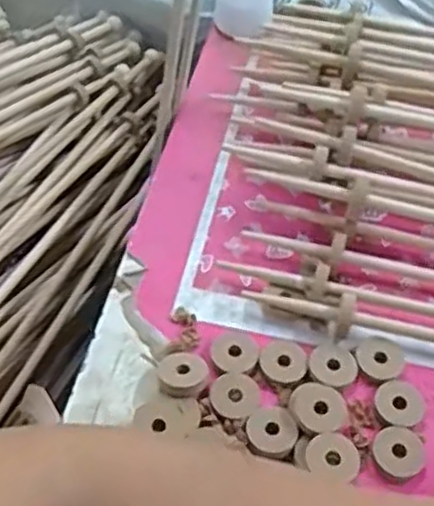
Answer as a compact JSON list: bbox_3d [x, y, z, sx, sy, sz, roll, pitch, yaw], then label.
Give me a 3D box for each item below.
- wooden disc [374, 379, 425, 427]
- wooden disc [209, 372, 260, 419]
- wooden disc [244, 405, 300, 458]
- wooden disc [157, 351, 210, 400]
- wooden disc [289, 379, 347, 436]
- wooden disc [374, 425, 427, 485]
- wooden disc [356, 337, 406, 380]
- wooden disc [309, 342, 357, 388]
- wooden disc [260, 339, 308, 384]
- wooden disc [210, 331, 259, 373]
[{"bbox_3d":[0.129,0.106,0.493,0.032,0.007,0.033,1,54,-1],"label":"wooden disc"},{"bbox_3d":[0.013,0.100,0.491,0.034,0.004,0.033,1,54,-1],"label":"wooden disc"},{"bbox_3d":[0.038,0.119,0.477,0.036,0.004,0.034,1,54,-1],"label":"wooden disc"},{"bbox_3d":[-0.025,0.086,0.498,0.035,0.013,0.037,1,54,-1],"label":"wooden disc"},{"bbox_3d":[0.069,0.106,0.480,0.035,0.006,0.042,-27,47,-3],"label":"wooden disc"},{"bbox_3d":[0.123,0.135,0.472,0.033,0.005,0.038,13,54,8],"label":"wooden disc"},{"bbox_3d":[0.121,0.078,0.516,0.035,0.006,0.035,1,54,-1],"label":"wooden disc"},{"bbox_3d":[0.084,0.080,0.509,0.033,0.004,0.037,-9,54,-9],"label":"wooden disc"},{"bbox_3d":[0.049,0.078,0.511,0.033,0.005,0.036,1,54,-1],"label":"wooden disc"},{"bbox_3d":[0.013,0.072,0.515,0.034,0.004,0.036,1,54,-1],"label":"wooden disc"}]

